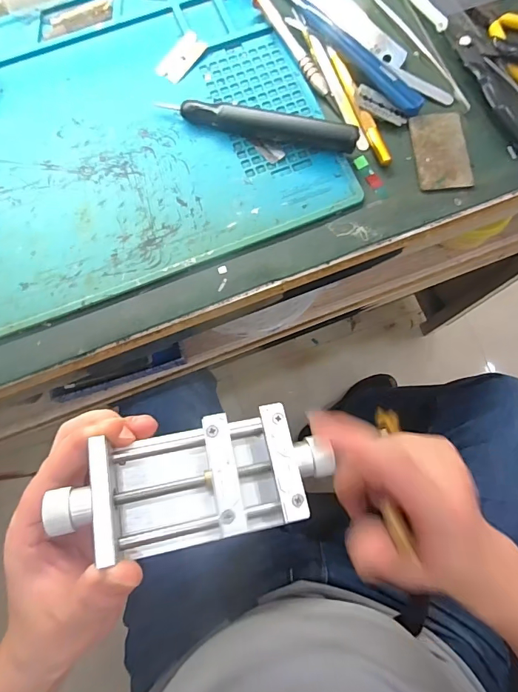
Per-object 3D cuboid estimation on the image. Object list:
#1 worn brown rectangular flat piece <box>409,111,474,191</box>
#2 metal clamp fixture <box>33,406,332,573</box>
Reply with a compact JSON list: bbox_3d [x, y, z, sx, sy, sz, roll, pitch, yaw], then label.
[{"bbox_3d":[0.129,-0.139,0.302,0.037,0.004,0.059,-4,78,-1],"label":"worn brown rectangular flat piece"},{"bbox_3d":[-0.030,0.066,0.211,0.131,0.036,0.056,-11,78,-4],"label":"metal clamp fixture"}]

